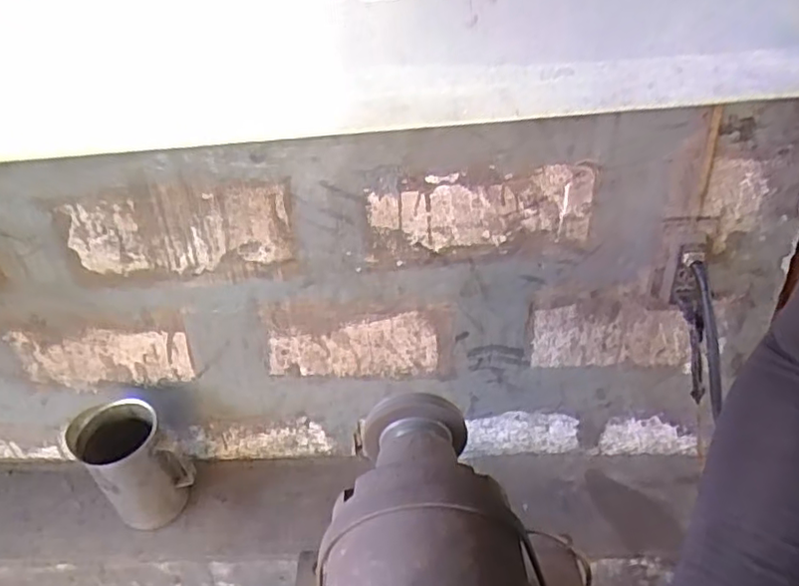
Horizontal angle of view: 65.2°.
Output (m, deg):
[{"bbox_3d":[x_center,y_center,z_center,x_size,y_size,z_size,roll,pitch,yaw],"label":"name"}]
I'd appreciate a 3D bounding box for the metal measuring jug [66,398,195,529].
[{"bbox_3d":[-0.426,0.286,1.010,0.125,0.204,0.123,26,44,38],"label":"metal measuring jug"}]

